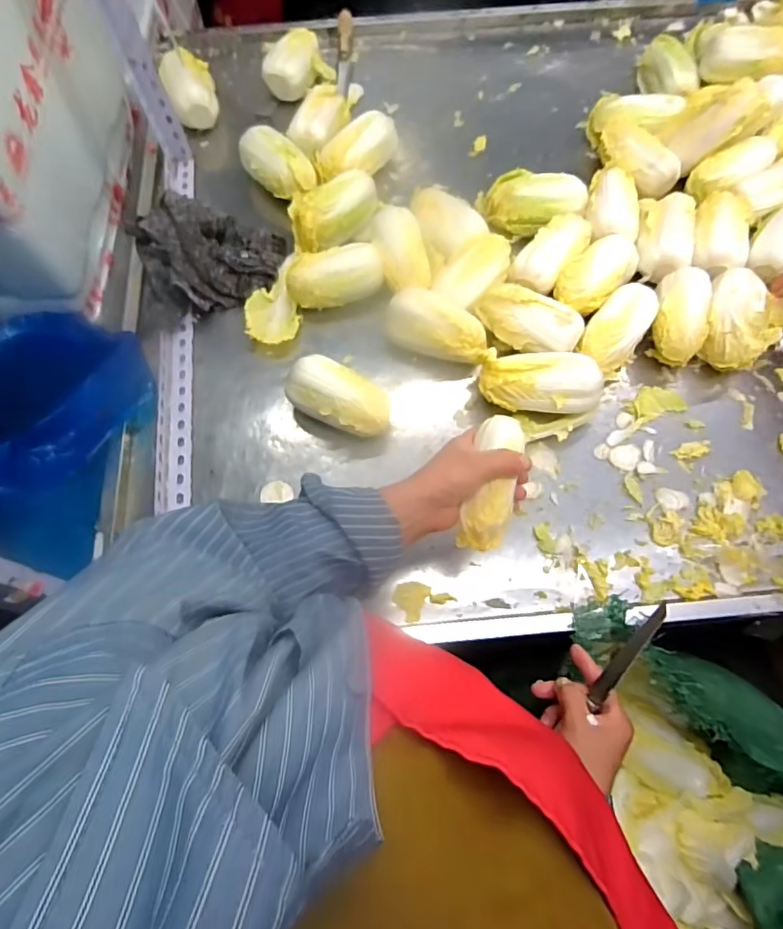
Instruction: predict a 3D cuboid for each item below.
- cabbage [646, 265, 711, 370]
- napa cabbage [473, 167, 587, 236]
[{"bbox_3d":[0.379,-0.194,0.697,0.068,0.079,0.131,15,69,6],"label":"cabbage"},{"bbox_3d":[0.206,-0.375,0.765,0.150,0.062,0.081,-3,68,-1],"label":"napa cabbage"}]

